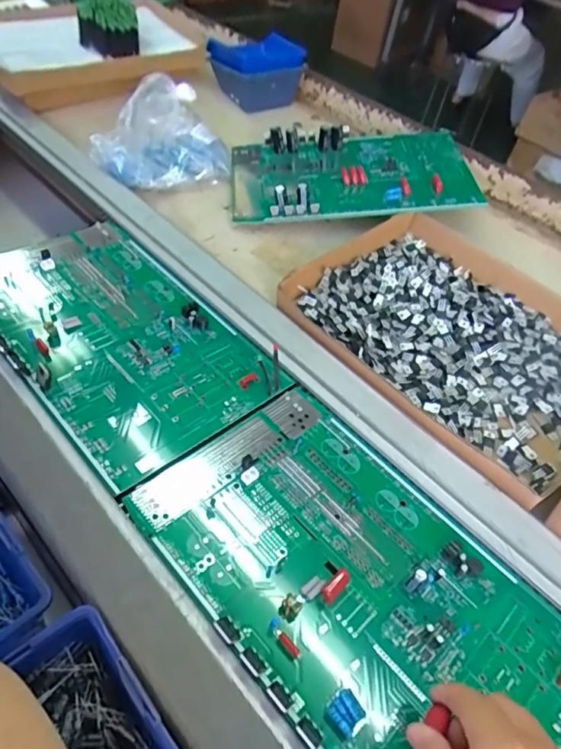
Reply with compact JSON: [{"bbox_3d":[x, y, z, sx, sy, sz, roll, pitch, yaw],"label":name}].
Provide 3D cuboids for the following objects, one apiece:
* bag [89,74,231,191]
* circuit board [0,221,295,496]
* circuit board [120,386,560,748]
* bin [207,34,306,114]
[{"bbox_3d":[-0.150,-0.304,0.645,0.168,0.084,0.103,-11,51,-20],"label":"bag"},{"bbox_3d":[-0.167,-0.052,0.478,0.179,0.016,0.326,-34,60,-29],"label":"circuit board"},{"bbox_3d":[0.053,0.141,0.352,0.185,0.022,0.301,-33,60,-29],"label":"circuit board"},{"bbox_3d":[-0.038,-0.476,0.815,0.128,0.088,0.109,-23,56,-24],"label":"bin"}]

